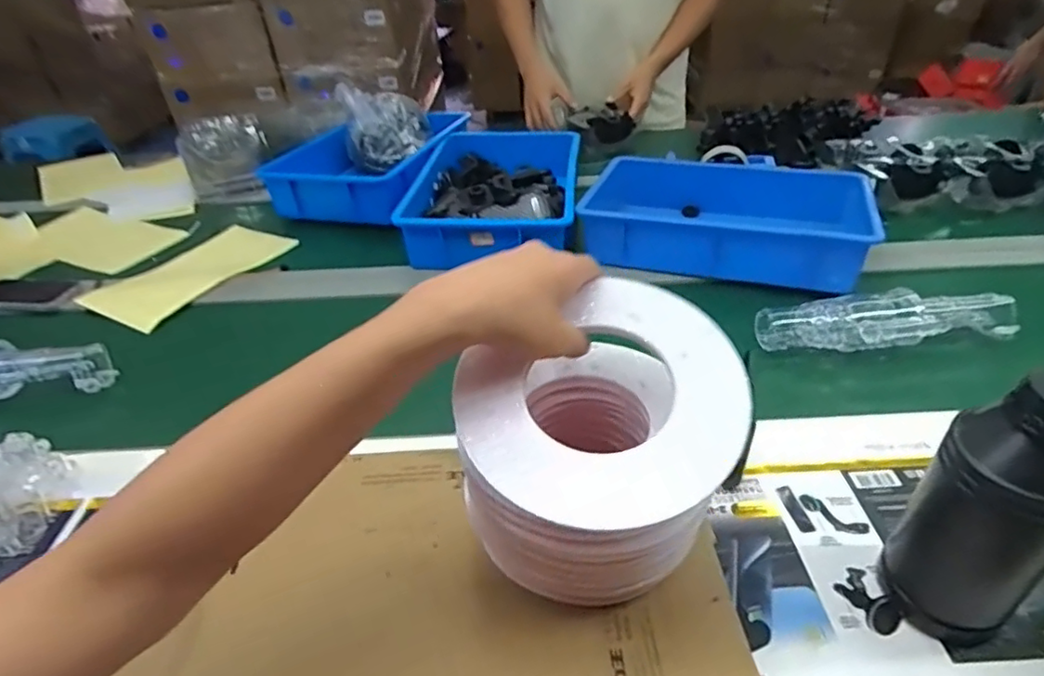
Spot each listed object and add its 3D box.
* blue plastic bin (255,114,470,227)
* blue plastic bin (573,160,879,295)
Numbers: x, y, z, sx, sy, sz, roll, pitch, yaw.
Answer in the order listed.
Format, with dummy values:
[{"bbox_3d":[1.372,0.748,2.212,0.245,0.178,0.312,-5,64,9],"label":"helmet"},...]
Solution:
[{"bbox_3d":[-0.304,-0.351,1.189,0.305,0.085,0.382,3,37,8],"label":"blue plastic bin"},{"bbox_3d":[0.322,-0.199,0.961,0.424,0.096,0.282,10,39,17],"label":"blue plastic bin"}]

